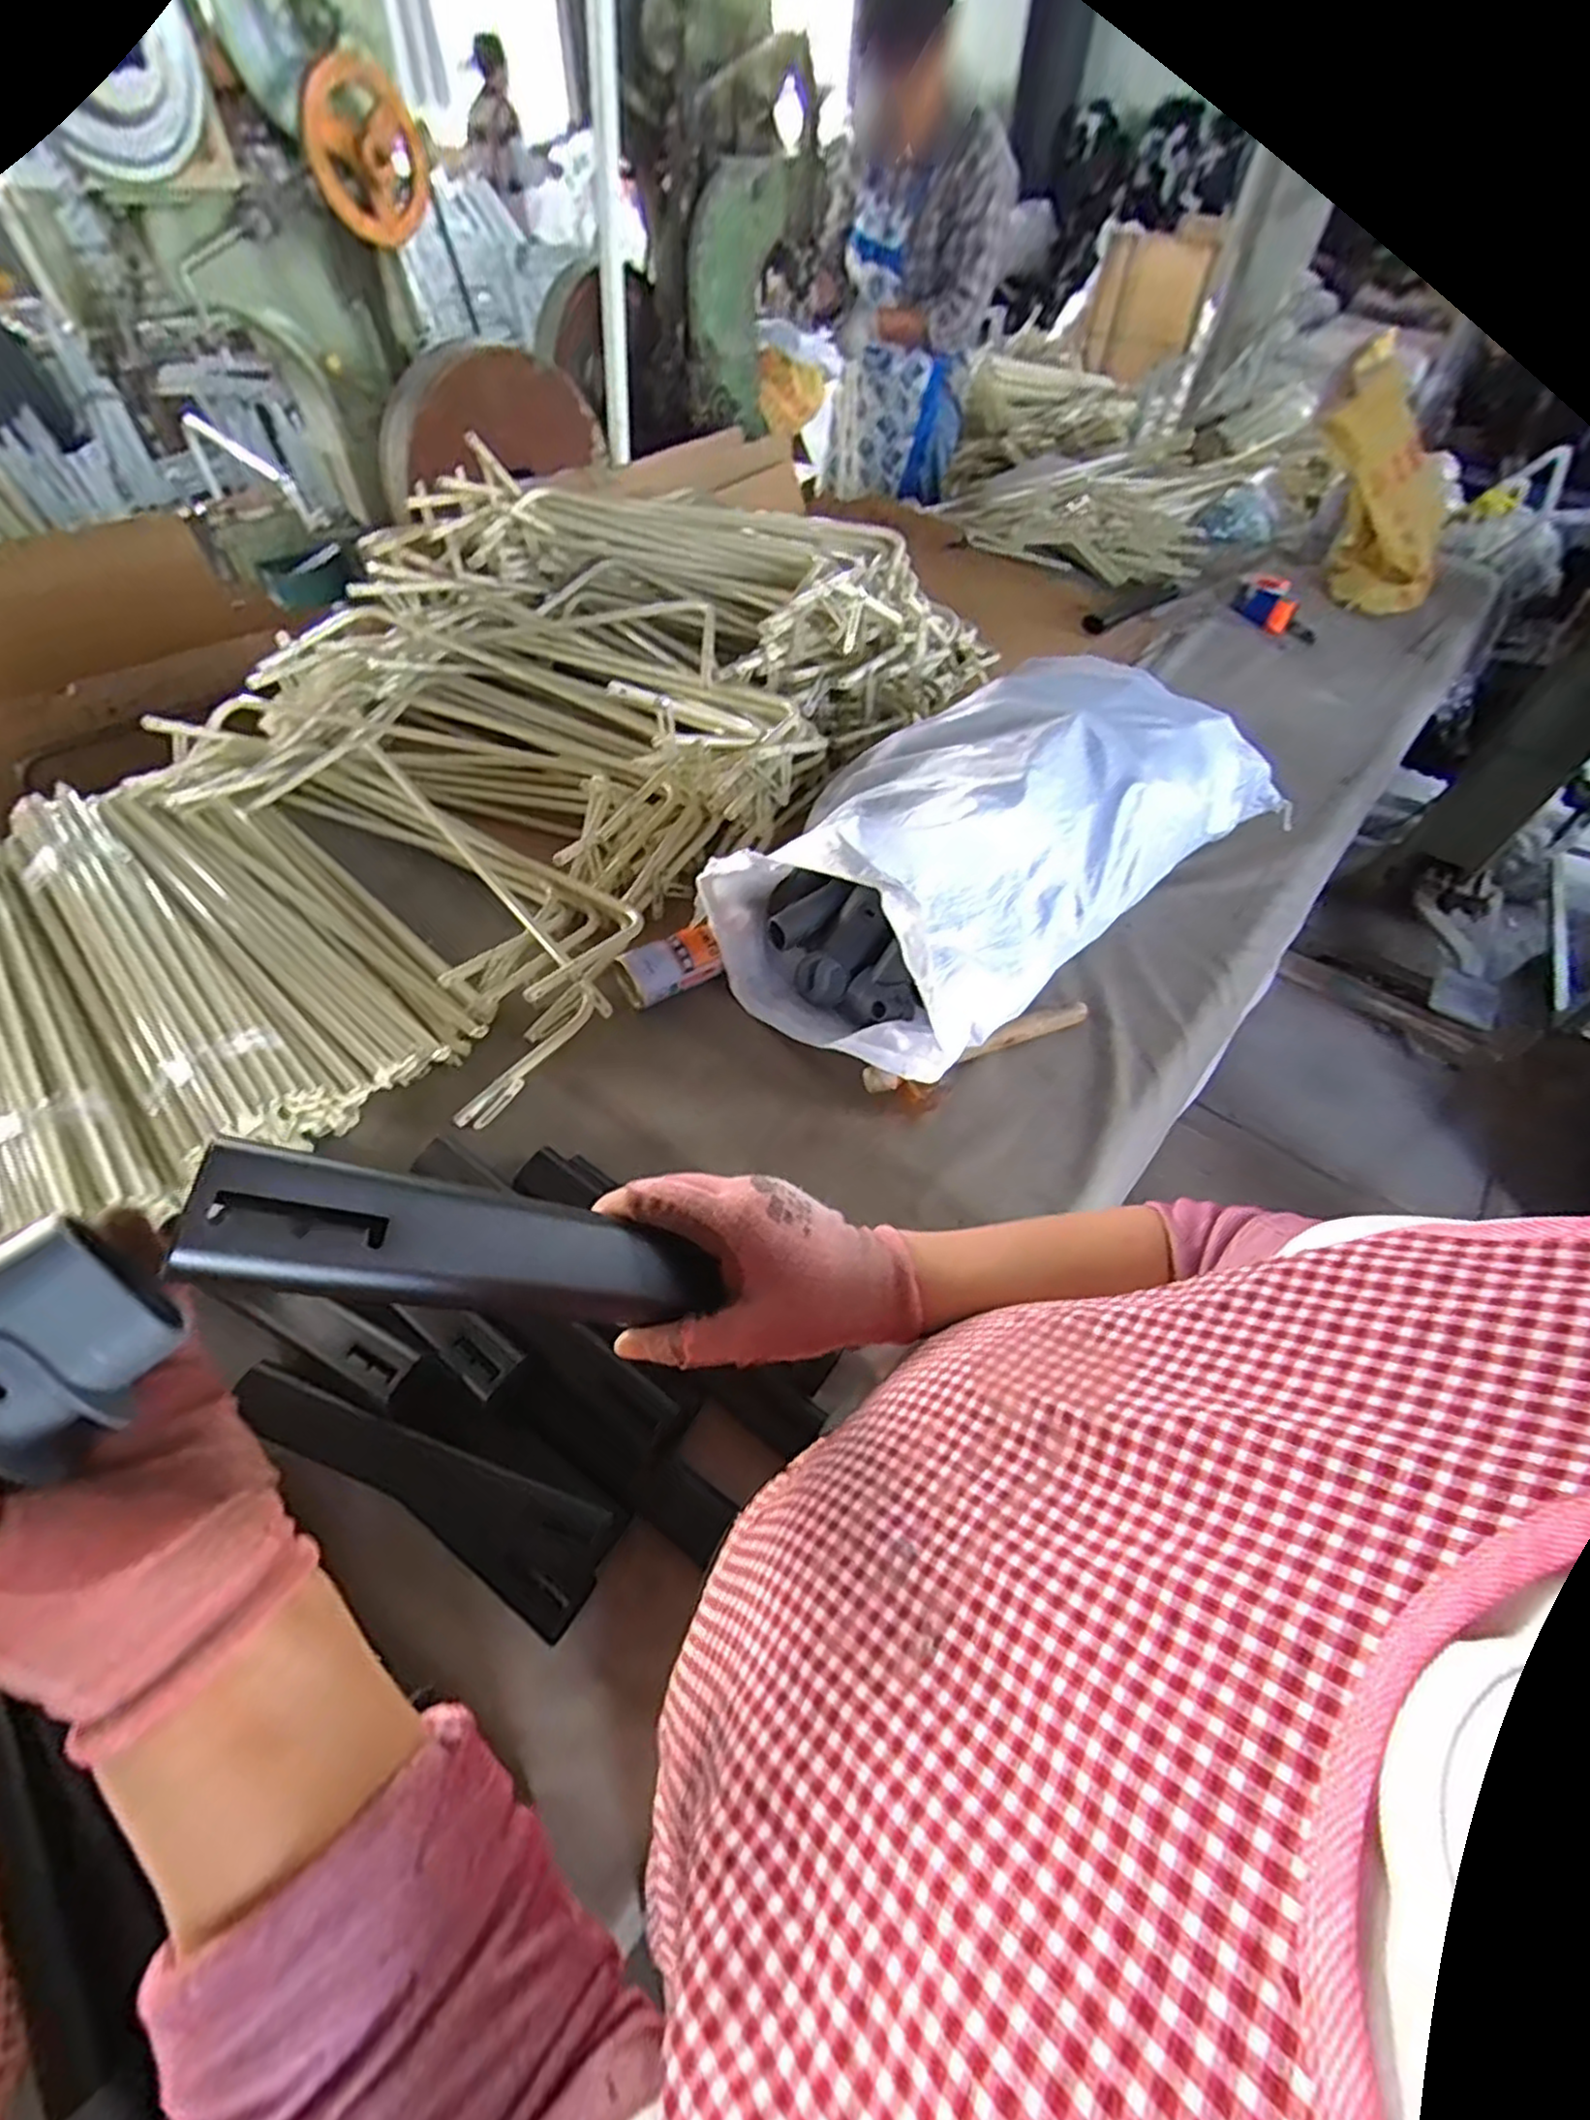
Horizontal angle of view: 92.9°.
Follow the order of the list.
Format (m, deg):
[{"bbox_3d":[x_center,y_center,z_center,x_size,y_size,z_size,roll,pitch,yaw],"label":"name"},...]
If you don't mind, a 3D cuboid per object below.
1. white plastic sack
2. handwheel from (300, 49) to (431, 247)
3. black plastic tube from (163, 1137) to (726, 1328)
[{"bbox_3d":[0.243,-0.288,0.908,0.664,0.243,0.353,-38,63,-26],"label":"white plastic sack"},{"bbox_3d":[-0.595,-1.262,1.057,0.164,0.171,0.049,-36,78,-13],"label":"handwheel"},{"bbox_3d":[-0.122,0.078,0.310,0.203,0.021,0.043,22,43,-36],"label":"black plastic tube"}]

